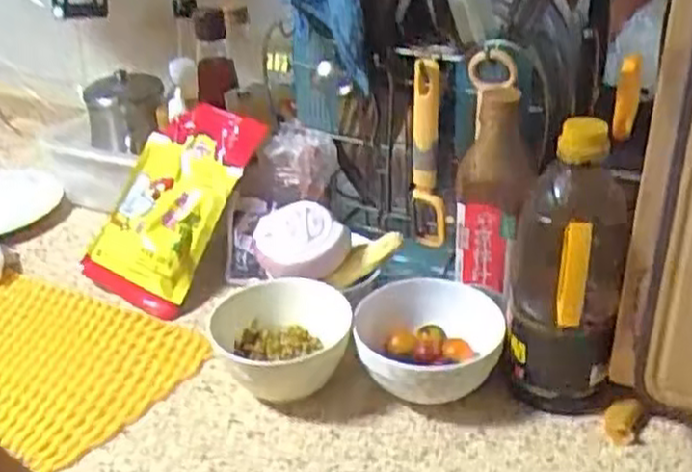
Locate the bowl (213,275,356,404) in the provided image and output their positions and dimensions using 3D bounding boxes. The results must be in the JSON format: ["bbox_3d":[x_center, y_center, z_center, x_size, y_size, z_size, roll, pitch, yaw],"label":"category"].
[{"bbox_3d":[-0.063,0.087,0.722,0.120,0.066,0.132,-3,31,2],"label":"bowl"}]

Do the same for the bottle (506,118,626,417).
[{"bbox_3d":[0.179,0.028,0.623,0.082,0.248,0.069,5,33,14],"label":"bottle"}]

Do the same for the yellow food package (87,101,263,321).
[{"bbox_3d":[-0.200,-0.039,0.862,0.156,0.067,0.237,20,76,24],"label":"yellow food package"}]

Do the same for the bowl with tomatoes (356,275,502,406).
[{"bbox_3d":[0.074,0.099,0.686,0.126,0.069,0.134,-3,31,2],"label":"bowl with tomatoes"}]

